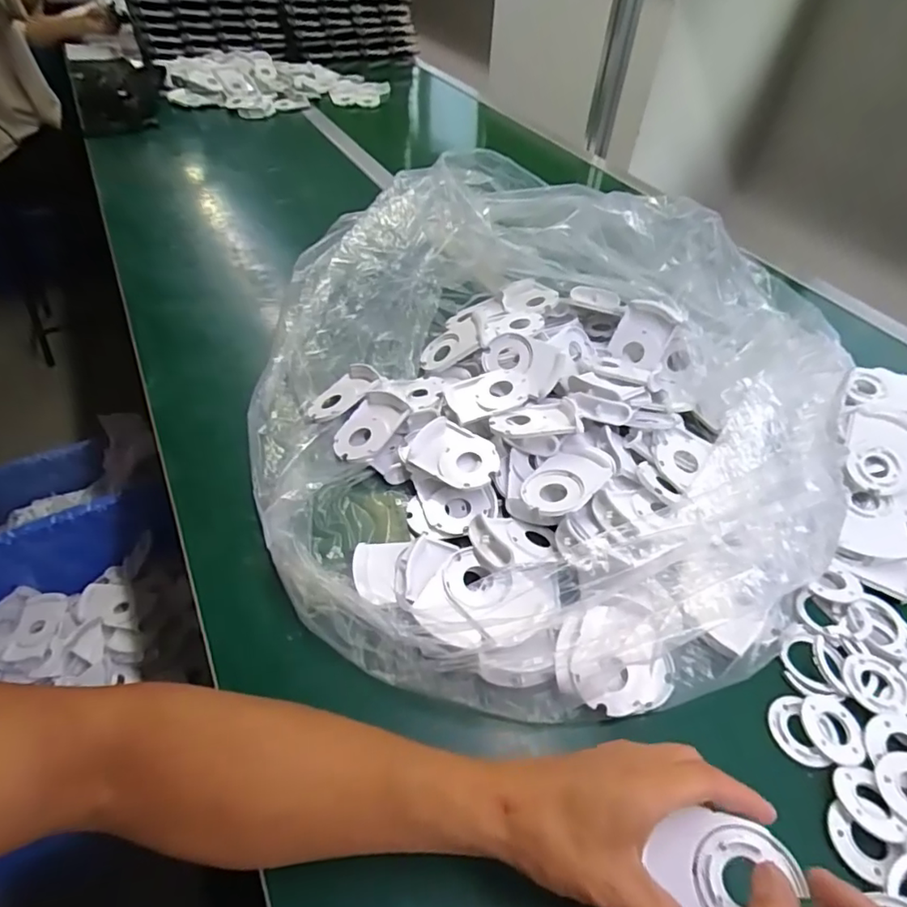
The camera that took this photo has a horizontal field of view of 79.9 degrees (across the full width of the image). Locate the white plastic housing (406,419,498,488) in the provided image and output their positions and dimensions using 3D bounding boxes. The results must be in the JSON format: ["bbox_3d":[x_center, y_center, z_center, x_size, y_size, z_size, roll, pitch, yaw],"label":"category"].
[{"bbox_3d":[-0.001,0.005,0.503,0.086,0.030,0.058,27,51,19],"label":"white plastic housing"}]

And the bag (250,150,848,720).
[{"bbox_3d":[0.073,-0.091,0.536,0.545,0.123,0.622,-16,50,-18],"label":"bag"}]

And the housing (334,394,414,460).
[{"bbox_3d":[-0.083,-0.025,0.523,0.058,0.016,0.079,22,62,29],"label":"housing"}]

